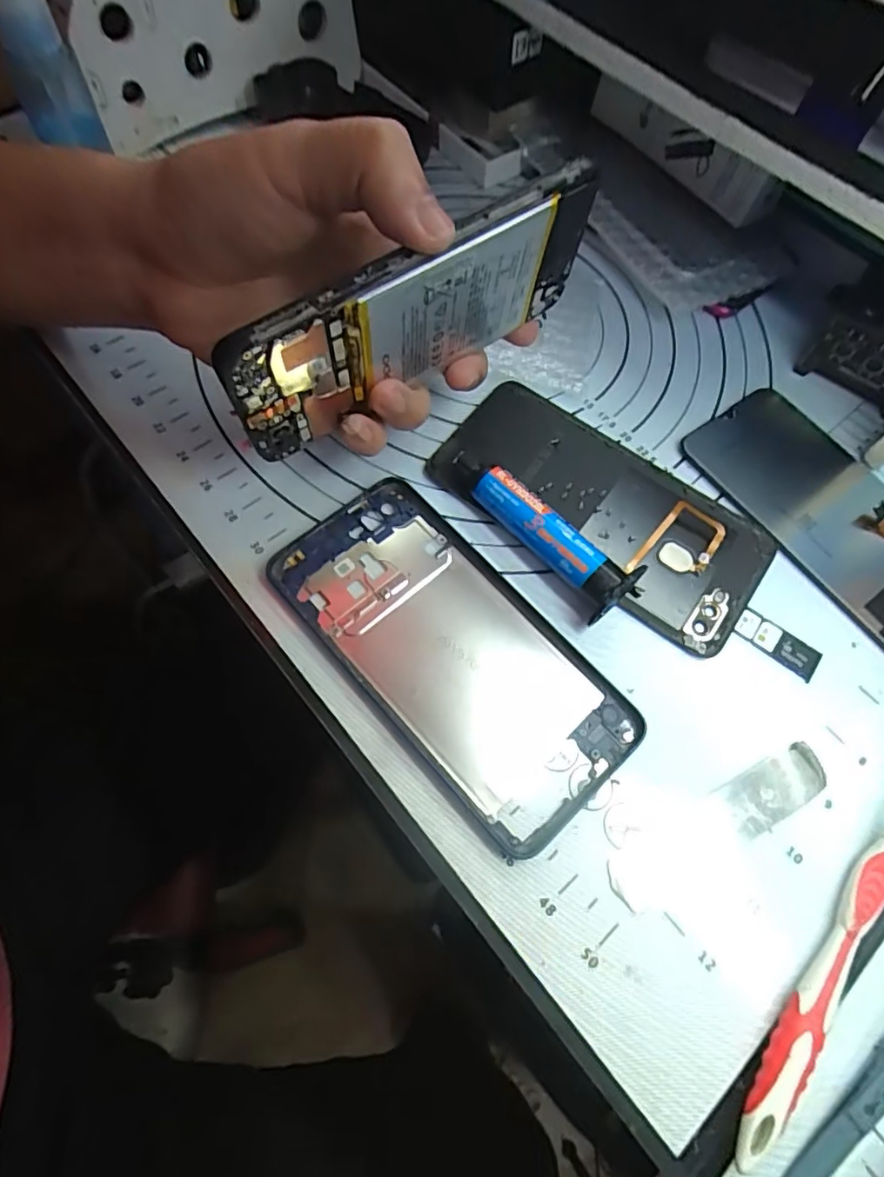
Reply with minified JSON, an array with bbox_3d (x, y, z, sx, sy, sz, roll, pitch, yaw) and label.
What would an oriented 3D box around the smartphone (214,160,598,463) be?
[{"bbox_3d":[-0.008,-0.098,0.219,0.146,0.070,0.010,-32,72,-11],"label":"smartphone"}]

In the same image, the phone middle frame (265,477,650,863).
[{"bbox_3d":[0.002,0.024,0.239,0.076,0.004,0.154,-39,74,-18],"label":"phone middle frame"}]

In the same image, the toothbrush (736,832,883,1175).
[{"bbox_3d":[0.145,0.109,0.204,0.012,0.015,0.174,39,70,13],"label":"toothbrush"}]

